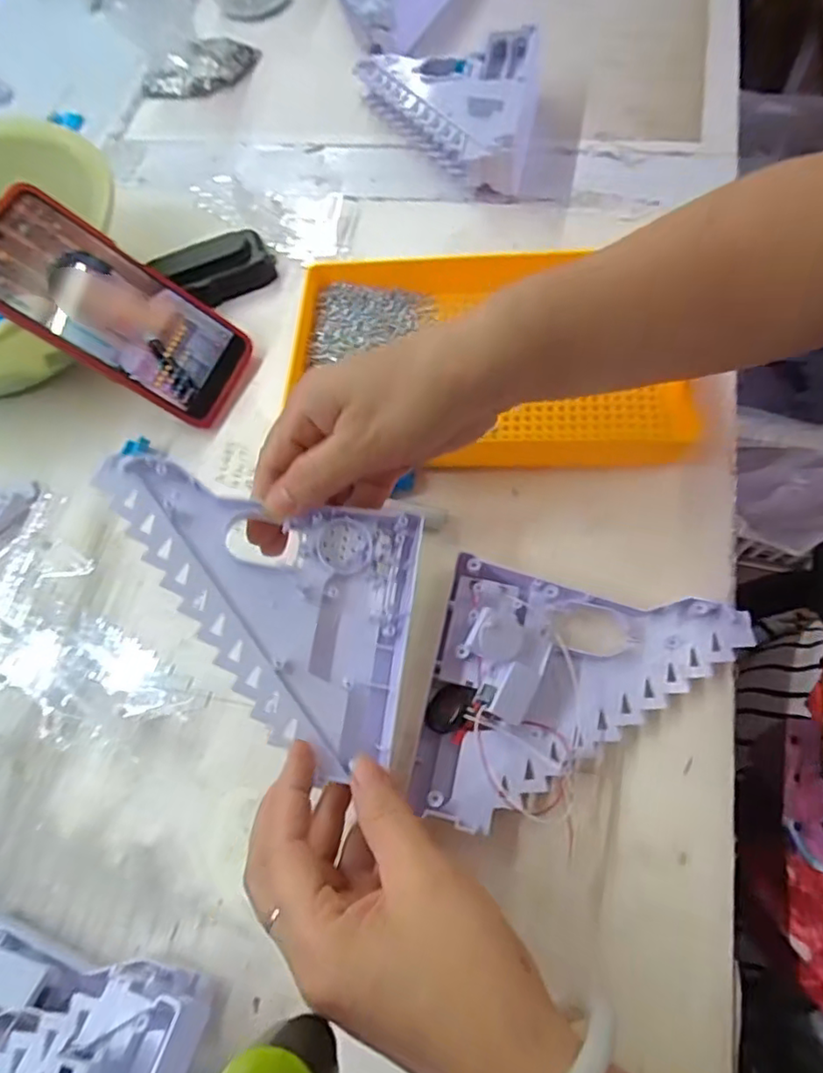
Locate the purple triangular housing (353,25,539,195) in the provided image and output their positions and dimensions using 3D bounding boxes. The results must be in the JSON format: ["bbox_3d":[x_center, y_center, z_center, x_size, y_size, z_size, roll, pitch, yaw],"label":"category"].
[{"bbox_3d":[0.021,-0.350,0.492,0.165,0.056,0.128,9,69,11],"label":"purple triangular housing"}]

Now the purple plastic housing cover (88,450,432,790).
[{"bbox_3d":[-0.076,0.038,0.293,0.156,0.015,0.126,11,74,-14],"label":"purple plastic housing cover"}]

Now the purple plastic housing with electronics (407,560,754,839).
[{"bbox_3d":[0.085,0.085,0.299,0.153,0.044,0.138,10,66,8],"label":"purple plastic housing with electronics"}]

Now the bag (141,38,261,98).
[{"bbox_3d":[-0.203,-0.451,0.574,0.115,0.031,0.050,-20,66,-1],"label":"bag"}]

